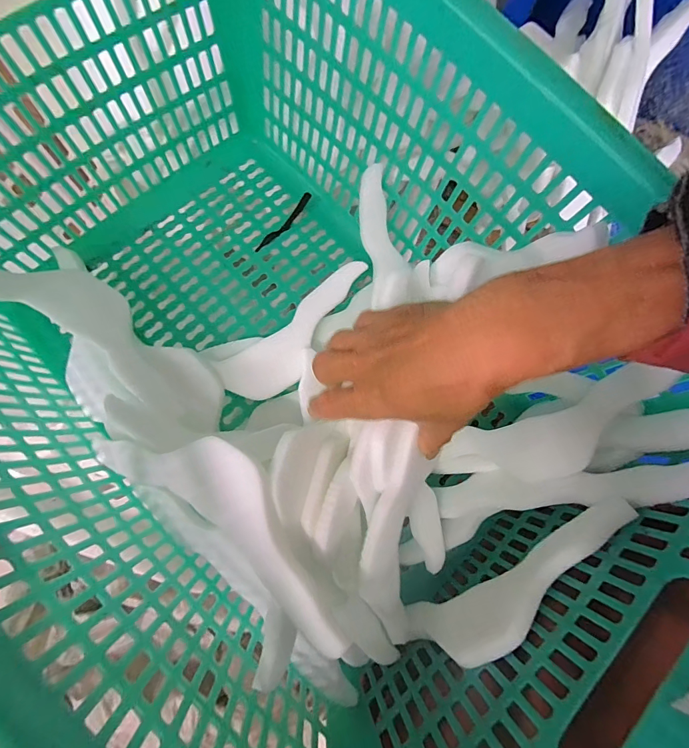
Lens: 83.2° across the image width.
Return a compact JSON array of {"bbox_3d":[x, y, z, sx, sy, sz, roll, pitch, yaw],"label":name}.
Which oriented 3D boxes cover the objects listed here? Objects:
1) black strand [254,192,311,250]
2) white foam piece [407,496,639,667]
[{"bbox_3d":[-0.069,-0.169,0.434,0.086,0.019,0.009,-44,83,-10],"label":"black strand"},{"bbox_3d":[0.128,0.165,0.287,0.196,0.061,0.014,-41,108,21],"label":"white foam piece"}]

